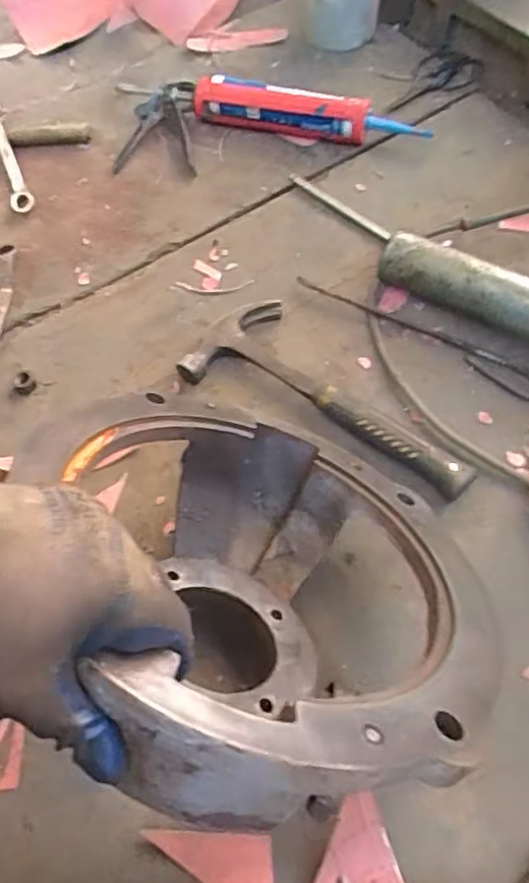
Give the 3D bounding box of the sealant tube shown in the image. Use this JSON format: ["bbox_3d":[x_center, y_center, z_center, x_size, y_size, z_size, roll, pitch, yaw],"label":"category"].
[{"bbox_3d":[0.060,-0.451,0.849,0.324,0.051,0.058,14,63,12],"label":"sealant tube"}]

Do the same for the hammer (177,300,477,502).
[{"bbox_3d":[0.078,-0.057,0.646,0.314,0.034,0.125,26,66,17],"label":"hammer"}]

